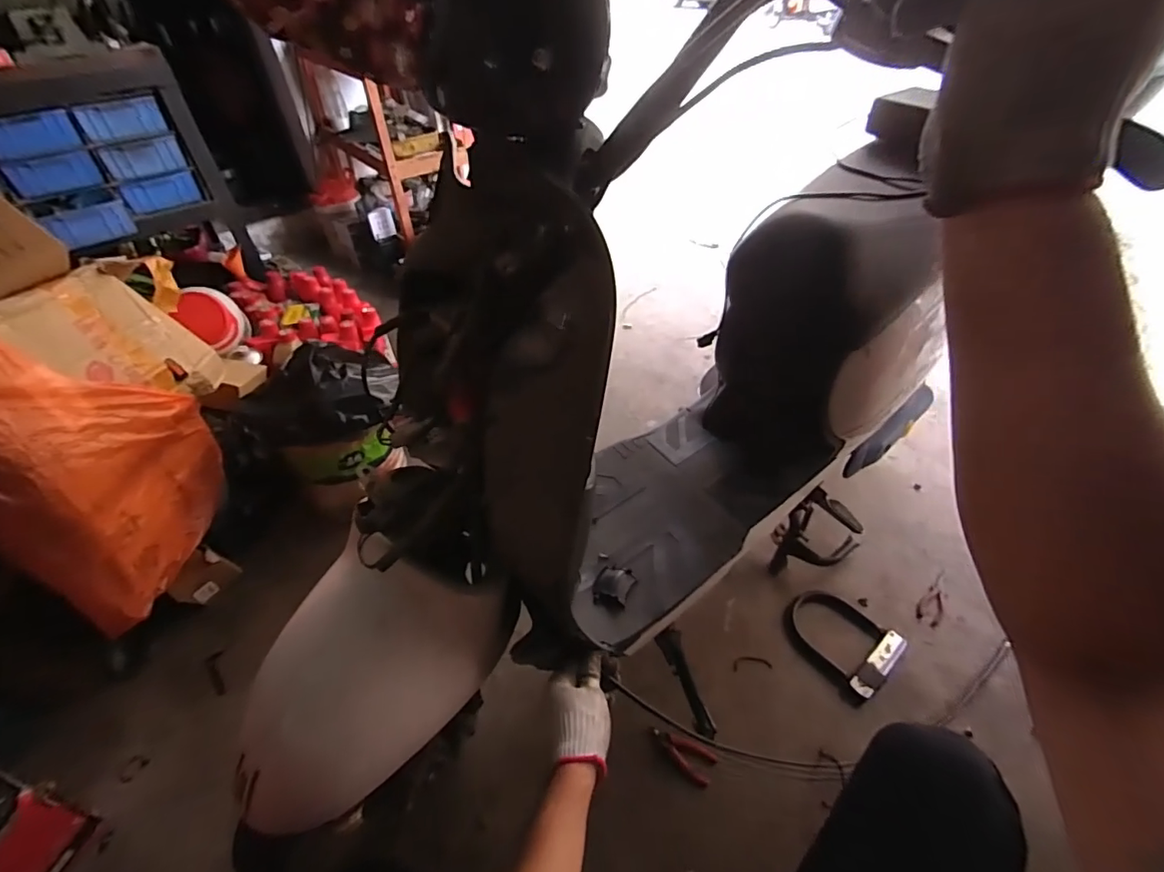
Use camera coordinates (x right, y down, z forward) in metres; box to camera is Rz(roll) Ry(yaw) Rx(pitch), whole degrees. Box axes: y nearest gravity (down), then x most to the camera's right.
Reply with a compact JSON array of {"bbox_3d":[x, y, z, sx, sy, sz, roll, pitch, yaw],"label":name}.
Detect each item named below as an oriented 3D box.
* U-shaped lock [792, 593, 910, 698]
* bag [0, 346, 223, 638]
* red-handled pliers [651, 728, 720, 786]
[{"bbox_3d":[0.551,0.416,1.065,0.170,0.032,0.209,-30,51,-26],"label":"U-shaped lock"},{"bbox_3d":[-0.826,0.028,0.877,0.102,0.525,0.418,6,45,7],"label":"bag"},{"bbox_3d":[0.177,0.562,0.894,0.113,0.018,0.055,23,50,23],"label":"red-handled pliers"}]

